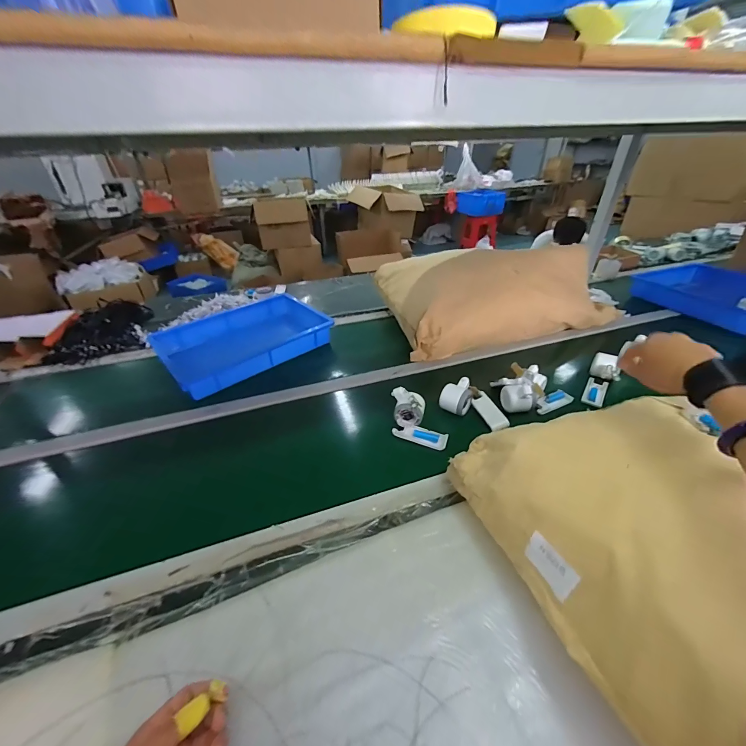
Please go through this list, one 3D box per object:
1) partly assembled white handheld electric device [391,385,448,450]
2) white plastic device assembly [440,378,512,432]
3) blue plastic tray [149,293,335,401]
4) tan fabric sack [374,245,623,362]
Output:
[{"bbox_3d":[0.091,0.088,0.642,0.121,0.077,0.072,10,37,17],"label":"partly assembled white handheld electric device"},{"bbox_3d":[0.221,0.057,0.685,0.142,0.045,0.092,18,40,26],"label":"white plastic device assembly"},{"bbox_3d":[-0.360,-0.088,0.933,0.424,0.095,0.284,-29,43,-33],"label":"blue plastic tray"},{"bbox_3d":[0.347,-0.265,1.003,0.629,0.209,0.405,-12,37,-13],"label":"tan fabric sack"}]

